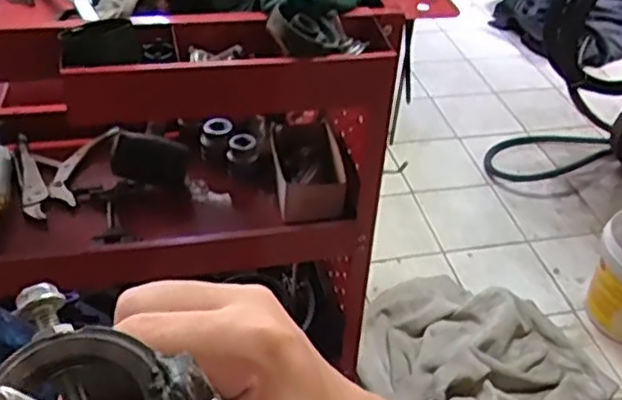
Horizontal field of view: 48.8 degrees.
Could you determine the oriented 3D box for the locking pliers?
[{"bbox_3d":[-0.354,-0.050,1.000,0.142,0.032,0.182,-7,41,-15],"label":"locking pliers"}]

